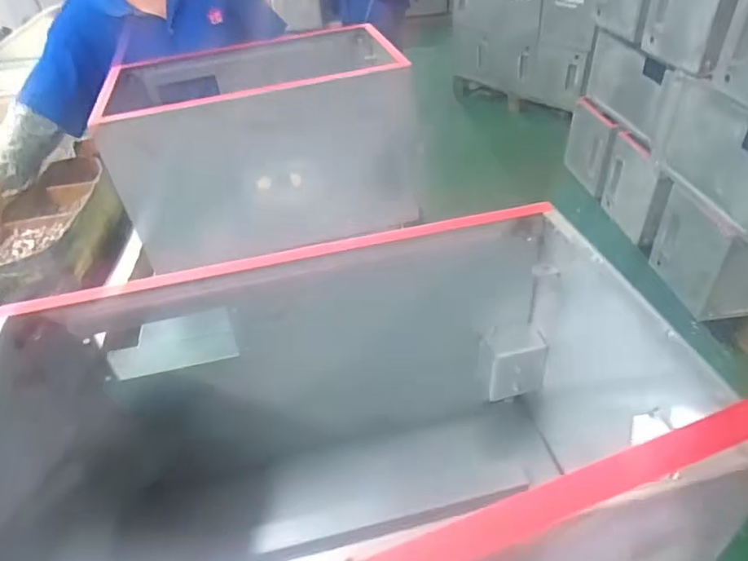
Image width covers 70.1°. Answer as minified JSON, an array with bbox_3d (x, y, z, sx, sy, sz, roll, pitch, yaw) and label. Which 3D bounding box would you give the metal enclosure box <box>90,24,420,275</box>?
[{"bbox_3d":[-0.218,-0.274,1.066,0.535,0.286,0.345,-14,40,-8],"label":"metal enclosure box"}]

